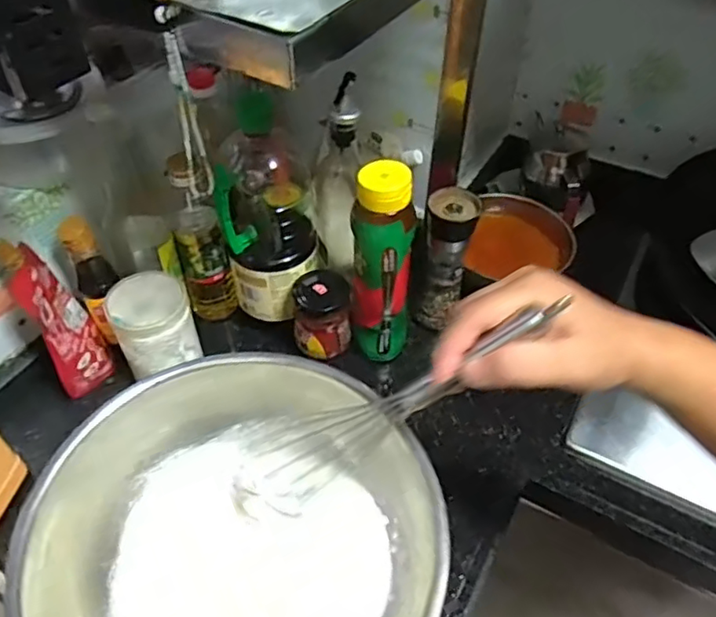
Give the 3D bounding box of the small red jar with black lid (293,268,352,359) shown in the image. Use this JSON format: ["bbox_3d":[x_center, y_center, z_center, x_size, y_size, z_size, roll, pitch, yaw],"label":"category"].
[{"bbox_3d":[-0.041,0.007,0.711,0.064,0.091,0.064,1,47,-1],"label":"small red jar with black lid"}]

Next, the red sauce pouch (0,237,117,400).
[{"bbox_3d":[-0.328,0.006,0.647,0.045,0.198,0.077,-9,38,5],"label":"red sauce pouch"}]

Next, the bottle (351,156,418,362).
[{"bbox_3d":[0.028,-0.045,0.660,0.066,0.231,0.061,5,47,3],"label":"bottle"}]

